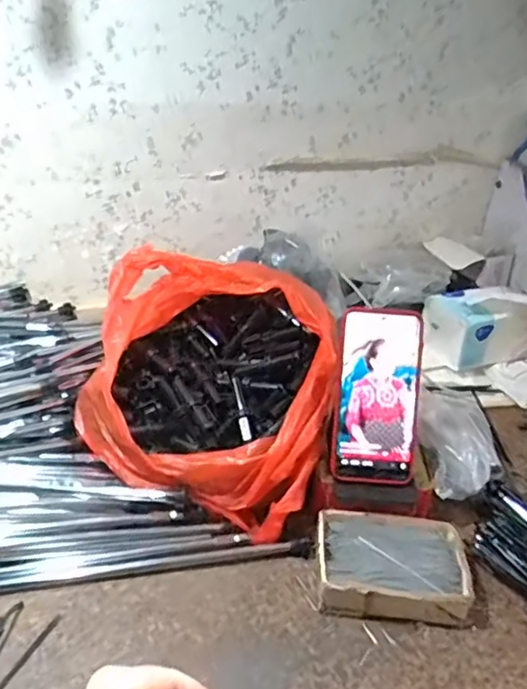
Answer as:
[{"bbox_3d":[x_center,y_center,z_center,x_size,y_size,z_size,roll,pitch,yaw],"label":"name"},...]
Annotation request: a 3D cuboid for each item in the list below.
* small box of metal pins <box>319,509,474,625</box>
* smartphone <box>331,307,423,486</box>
[{"bbox_3d":[0.115,0.200,0.535,0.128,0.040,0.091,3,30,1],"label":"small box of metal pins"},{"bbox_3d":[0.109,0.050,0.568,0.078,0.166,0.012,3,0,4],"label":"smartphone"}]

